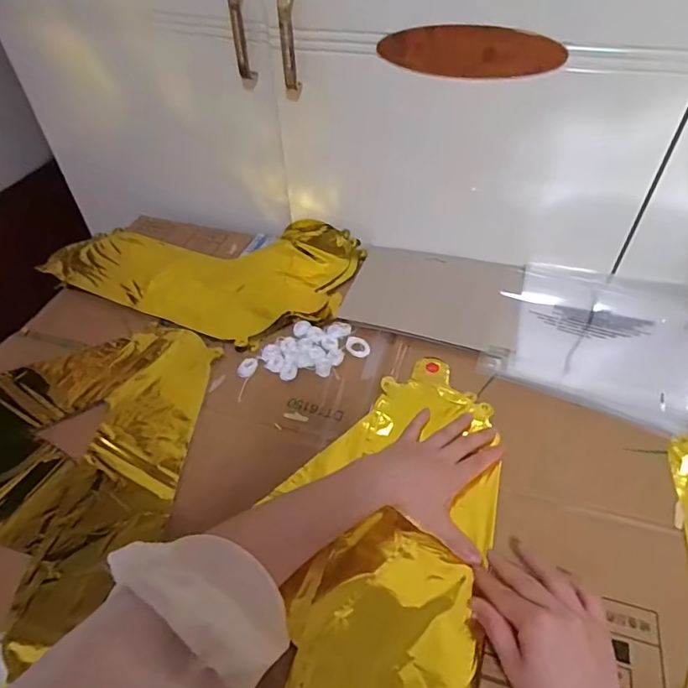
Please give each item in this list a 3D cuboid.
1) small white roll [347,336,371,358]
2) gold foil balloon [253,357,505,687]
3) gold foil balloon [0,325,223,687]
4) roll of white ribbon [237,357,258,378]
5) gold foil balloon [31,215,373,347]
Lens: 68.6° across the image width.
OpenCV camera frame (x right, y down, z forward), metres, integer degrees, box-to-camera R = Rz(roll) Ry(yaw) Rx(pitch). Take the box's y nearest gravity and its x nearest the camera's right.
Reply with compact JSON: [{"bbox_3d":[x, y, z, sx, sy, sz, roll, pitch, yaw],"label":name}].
[{"bbox_3d":[0.017,0.003,0.599,0.029,0.004,0.028,0,47,0],"label":"small white roll"},{"bbox_3d":[0.039,0.188,0.454,0.180,0.022,0.428,9,48,9],"label":"gold foil balloon"},{"bbox_3d":[-0.305,0.090,0.532,0.330,0.027,0.320,22,50,20],"label":"gold foil balloon"},{"bbox_3d":[-0.112,0.027,0.584,0.018,0.007,0.027,22,51,20],"label":"roll of white ribbon"},{"bbox_3d":[-0.191,-0.117,0.716,0.402,0.032,0.235,19,49,17],"label":"gold foil balloon"}]

